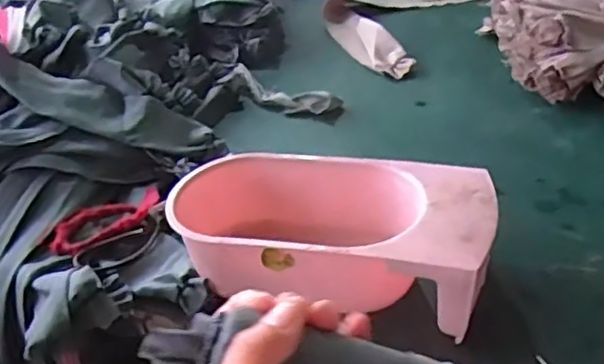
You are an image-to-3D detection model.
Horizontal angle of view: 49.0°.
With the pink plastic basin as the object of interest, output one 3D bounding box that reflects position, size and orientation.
[{"bbox_3d":[0.023,0.054,0.618,0.288,0.096,0.138,5,36,17],"label":"pink plastic basin"}]

